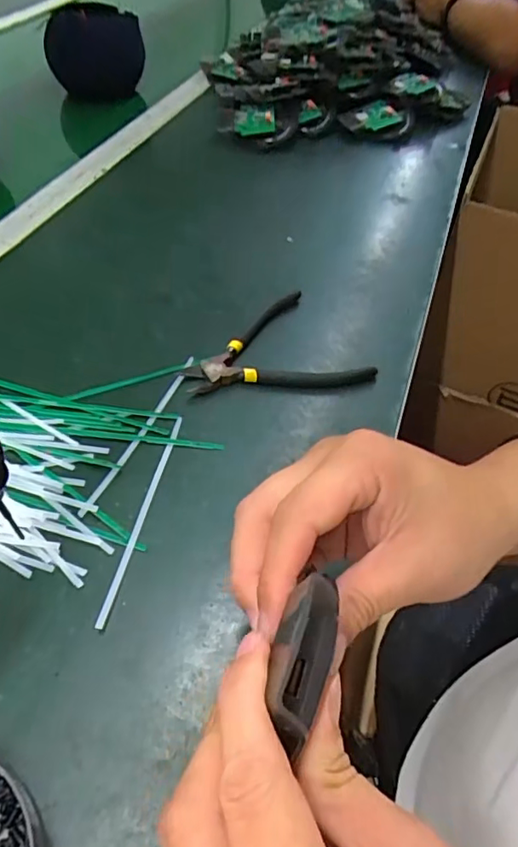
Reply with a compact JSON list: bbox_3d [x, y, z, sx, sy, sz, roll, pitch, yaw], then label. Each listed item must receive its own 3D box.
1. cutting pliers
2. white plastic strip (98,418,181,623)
[{"bbox_3d":[0.007,-0.068,0.455,0.143,0.011,0.118,-10,50,-12],"label":"cutting pliers"},{"bbox_3d":[-0.073,0.054,0.350,0.006,0.004,0.152,10,49,5],"label":"white plastic strip"}]

